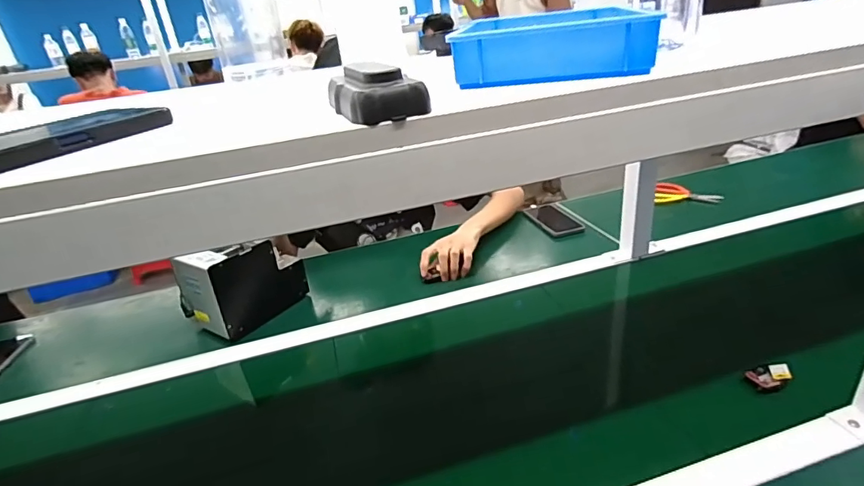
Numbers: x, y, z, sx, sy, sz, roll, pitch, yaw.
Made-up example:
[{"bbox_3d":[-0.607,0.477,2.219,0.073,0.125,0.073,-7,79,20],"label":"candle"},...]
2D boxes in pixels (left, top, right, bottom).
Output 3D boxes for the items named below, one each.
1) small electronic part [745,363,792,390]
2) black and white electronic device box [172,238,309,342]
[{"bbox_3d":[0.433,0.171,0.606,0.048,0.014,0.039,7,30,26],"label":"small electronic part"},{"bbox_3d":[-0.339,0.061,0.843,0.115,0.140,0.184,14,33,35],"label":"black and white electronic device box"}]

